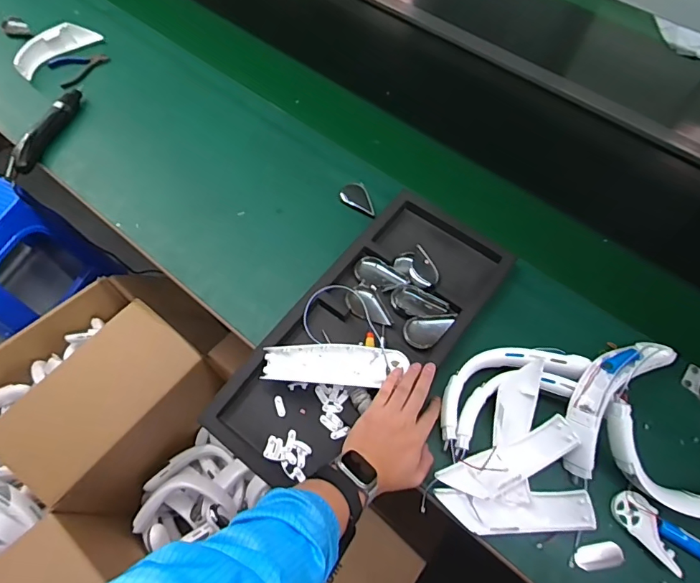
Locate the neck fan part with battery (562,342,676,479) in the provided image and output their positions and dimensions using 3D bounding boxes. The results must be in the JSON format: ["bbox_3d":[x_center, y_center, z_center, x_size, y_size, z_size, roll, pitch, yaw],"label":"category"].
[{"bbox_3d":[0.342,0.136,0.599,0.084,0.070,0.221,39,69,18],"label":"neck fan part with battery"}]

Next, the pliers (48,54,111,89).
[{"bbox_3d":[-0.585,-0.478,0.972,0.093,0.009,0.121,28,66,14],"label":"pliers"}]

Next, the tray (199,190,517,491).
[{"bbox_3d":[0.031,0.060,0.671,0.214,0.046,0.481,35,68,16],"label":"tray"}]

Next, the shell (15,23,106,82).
[{"bbox_3d":[-0.623,-0.519,0.970,0.184,0.050,0.060,-40,69,-18],"label":"shell"}]

